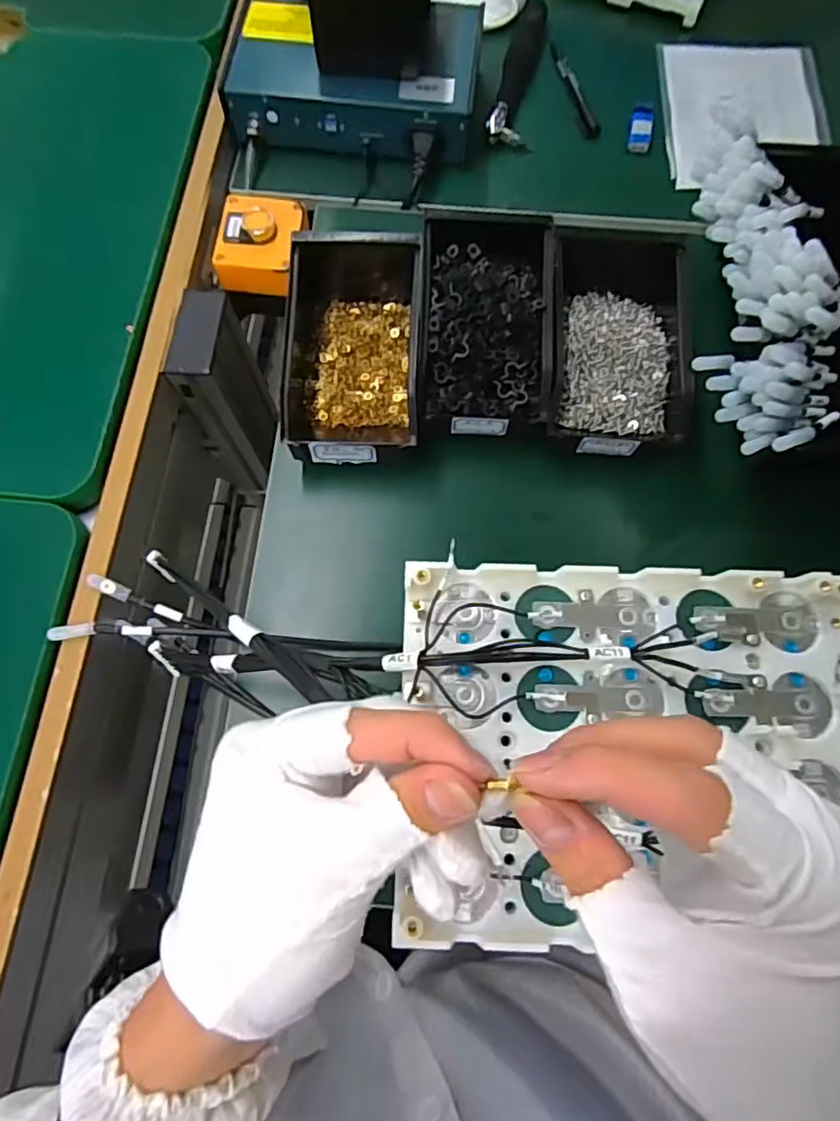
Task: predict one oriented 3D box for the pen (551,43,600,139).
[{"bbox_3d":[0.162,-0.499,0.640,0.017,0.008,0.134,-14,73,-4],"label":"pen"}]

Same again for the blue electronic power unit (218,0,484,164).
[{"bbox_3d":[-0.061,-0.474,0.602,0.231,0.064,0.151,7,72,2],"label":"blue electronic power unit"}]

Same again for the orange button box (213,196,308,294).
[{"bbox_3d":[-0.142,-0.280,0.541,0.070,0.040,0.086,7,72,2],"label":"orange button box"}]

